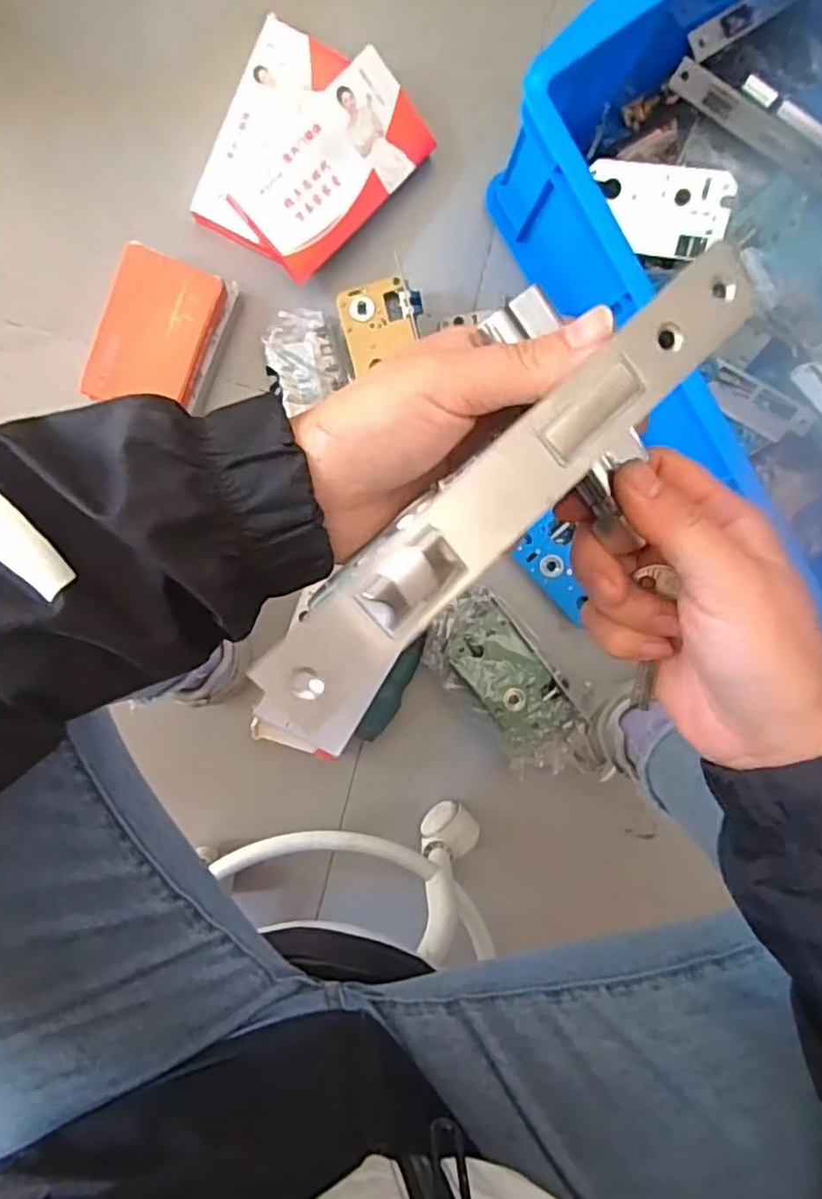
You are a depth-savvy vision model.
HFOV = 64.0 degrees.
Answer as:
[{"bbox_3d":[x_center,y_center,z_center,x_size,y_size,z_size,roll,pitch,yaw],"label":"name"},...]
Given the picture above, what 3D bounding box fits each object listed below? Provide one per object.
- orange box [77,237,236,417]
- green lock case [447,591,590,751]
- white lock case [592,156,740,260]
[{"bbox_3d":[-0.220,-0.229,0.582,0.090,0.059,0.127,20,96,-7],"label":"orange box"},{"bbox_3d":[0.098,0.077,0.640,0.080,0.039,0.179,-38,99,2],"label":"green lock case"},{"bbox_3d":[0.207,-0.328,0.553,0.113,0.011,0.064,16,119,14],"label":"white lock case"}]

